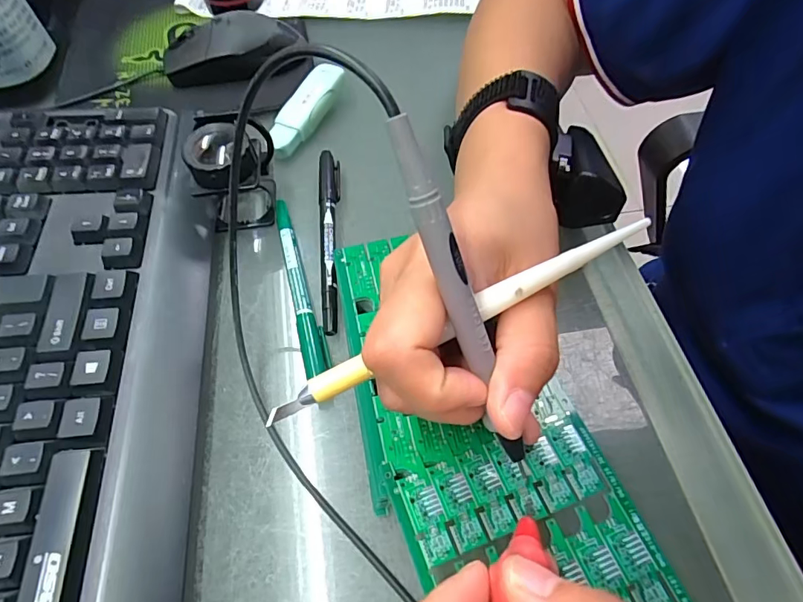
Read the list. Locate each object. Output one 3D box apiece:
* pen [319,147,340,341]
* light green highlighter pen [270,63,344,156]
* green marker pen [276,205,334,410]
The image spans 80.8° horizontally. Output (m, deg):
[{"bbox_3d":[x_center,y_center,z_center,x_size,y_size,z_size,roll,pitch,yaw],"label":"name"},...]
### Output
[{"bbox_3d":[-0.044,-0.040,0.288,0.013,0.017,0.130,-4,58,0],"label":"pen"},{"bbox_3d":[-0.069,-0.143,0.345,0.024,0.013,0.080,23,75,16],"label":"light green highlighter pen"},{"bbox_3d":[-0.057,-0.007,0.273,0.014,0.011,0.140,-14,59,-7],"label":"green marker pen"}]

